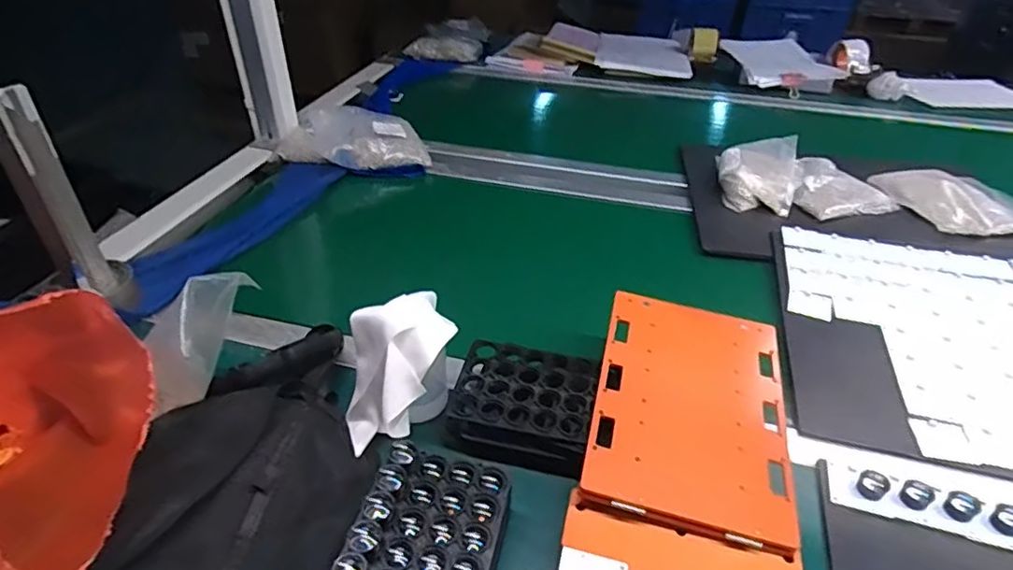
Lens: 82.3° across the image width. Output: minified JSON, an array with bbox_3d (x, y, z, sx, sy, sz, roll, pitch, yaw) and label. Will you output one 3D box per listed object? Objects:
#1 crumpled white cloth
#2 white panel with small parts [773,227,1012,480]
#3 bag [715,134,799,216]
[{"bbox_3d":[-0.094,0.072,0.520,0.108,0.098,0.093,-11,39,-15],"label":"crumpled white cloth"},{"bbox_3d":[0.558,0.074,0.640,0.481,0.022,0.369,9,40,13],"label":"white panel with small parts"},{"bbox_3d":[0.397,-0.179,0.916,0.115,0.048,0.167,11,38,12],"label":"bag"}]

